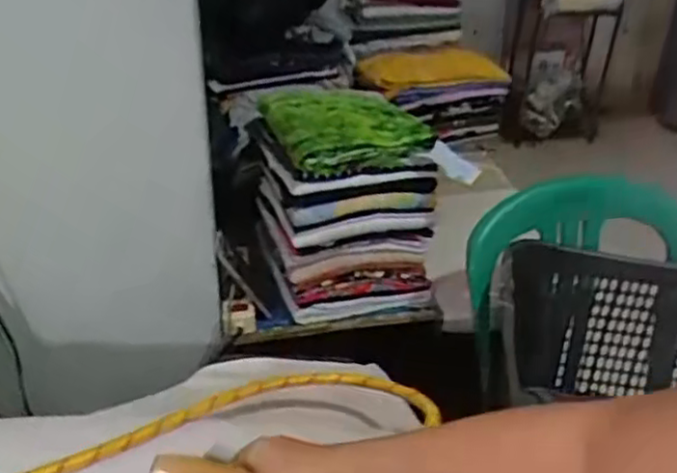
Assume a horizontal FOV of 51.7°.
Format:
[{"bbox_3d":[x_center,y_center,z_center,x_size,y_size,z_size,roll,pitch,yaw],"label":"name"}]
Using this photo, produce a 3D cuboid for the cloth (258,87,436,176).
[{"bbox_3d":[0.001,-0.200,1.201,0.243,0.053,0.273,-11,35,-19],"label":"cloth"}]

